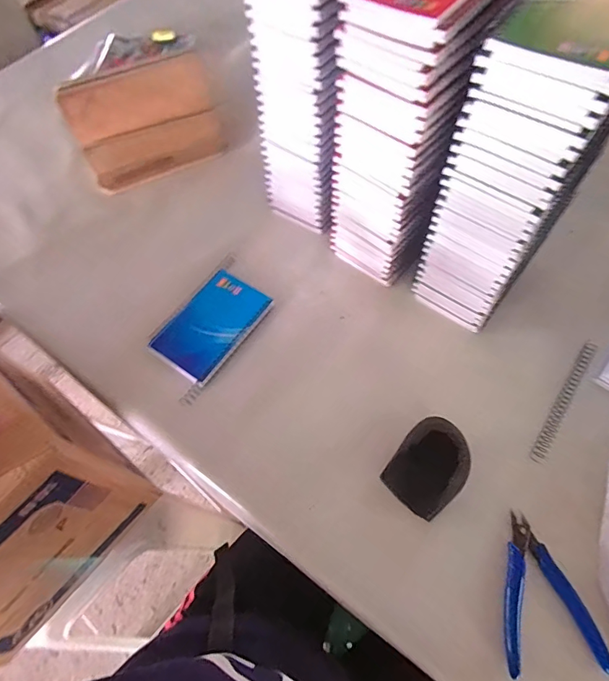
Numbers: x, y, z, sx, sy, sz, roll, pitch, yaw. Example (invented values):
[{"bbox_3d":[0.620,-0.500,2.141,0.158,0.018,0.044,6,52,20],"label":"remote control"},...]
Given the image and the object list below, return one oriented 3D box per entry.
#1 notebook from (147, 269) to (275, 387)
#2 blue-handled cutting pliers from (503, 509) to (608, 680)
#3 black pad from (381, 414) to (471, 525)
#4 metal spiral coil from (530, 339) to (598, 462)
[{"bbox_3d":[-0.109,-0.020,0.516,0.086,0.009,0.133,32,66,17],"label":"notebook"},{"bbox_3d":[0.200,0.214,0.378,0.079,0.009,0.117,-4,61,-2],"label":"blue-handled cutting pliers"},{"bbox_3d":[0.119,0.120,0.416,0.065,0.032,0.080,40,69,20],"label":"black pad"},{"bbox_3d":[0.270,0.059,0.451,0.013,0.007,0.154,32,66,17],"label":"metal spiral coil"}]

